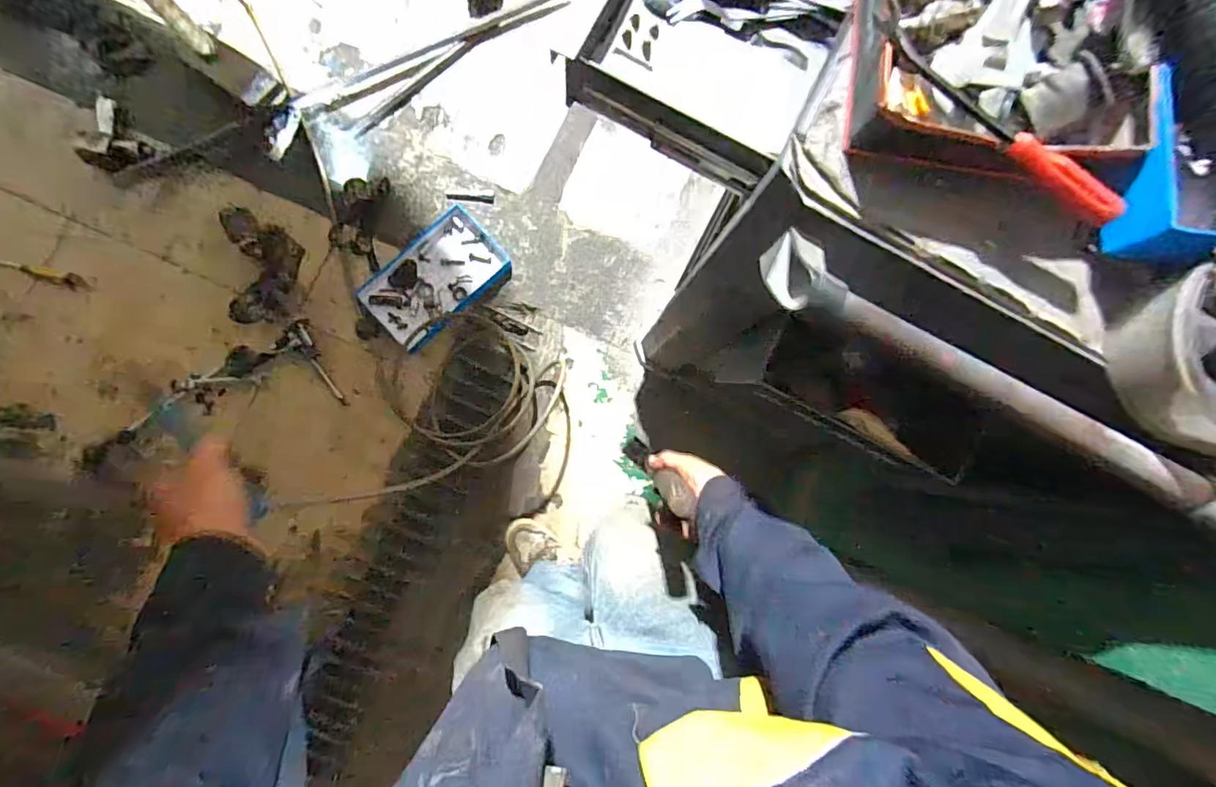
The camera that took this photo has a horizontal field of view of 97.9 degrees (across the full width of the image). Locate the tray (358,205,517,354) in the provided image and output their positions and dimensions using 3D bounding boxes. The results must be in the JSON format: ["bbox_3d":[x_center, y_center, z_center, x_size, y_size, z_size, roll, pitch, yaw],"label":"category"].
[{"bbox_3d":[-0.450,-0.298,1.386,0.364,0.043,0.238,-43,90,-8],"label":"tray"}]

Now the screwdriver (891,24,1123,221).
[{"bbox_3d":[0.276,-0.181,0.368,0.198,0.024,0.022,34,82,-2],"label":"screwdriver"}]

